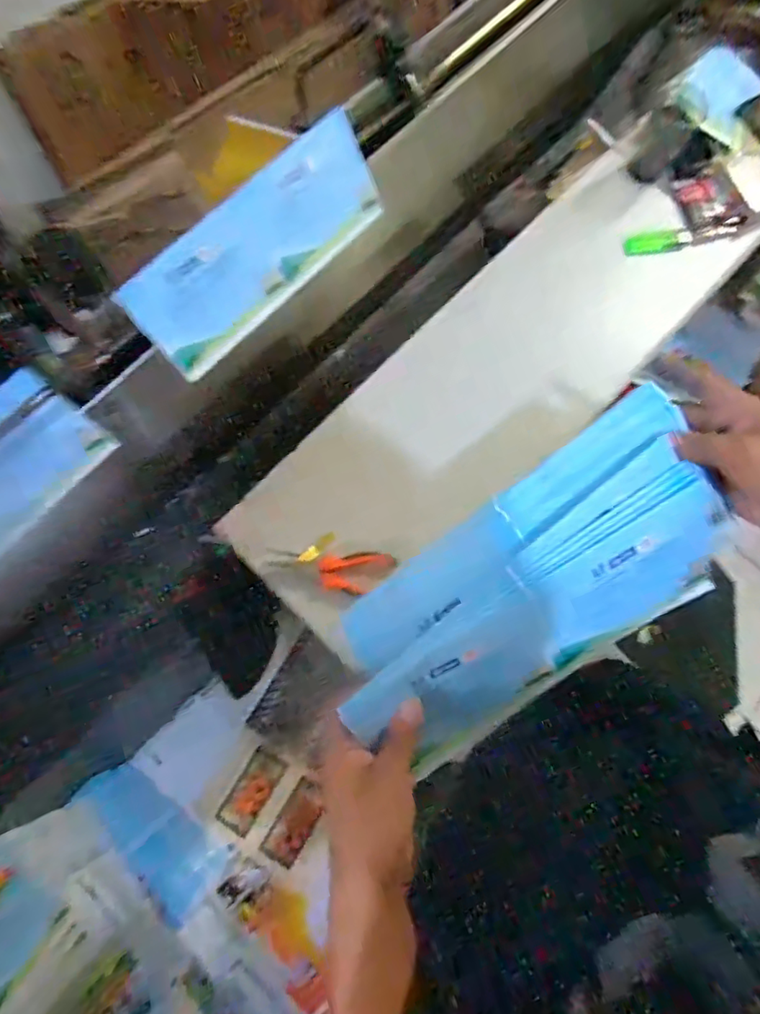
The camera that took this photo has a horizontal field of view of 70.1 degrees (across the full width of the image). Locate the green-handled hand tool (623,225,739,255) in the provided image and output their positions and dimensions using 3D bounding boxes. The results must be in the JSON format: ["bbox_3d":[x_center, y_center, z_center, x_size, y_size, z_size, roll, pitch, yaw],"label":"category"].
[{"bbox_3d":[0.410,-0.364,0.738,0.155,0.010,0.024,-8,77,-1],"label":"green-handled hand tool"}]

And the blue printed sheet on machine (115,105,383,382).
[{"bbox_3d":[-0.123,-0.279,0.580,0.293,0.113,0.007,-45,46,-7],"label":"blue printed sheet on machine"}]

